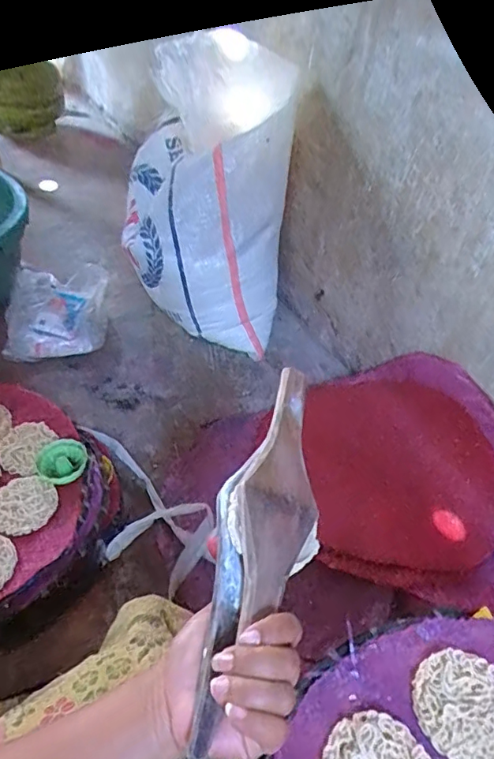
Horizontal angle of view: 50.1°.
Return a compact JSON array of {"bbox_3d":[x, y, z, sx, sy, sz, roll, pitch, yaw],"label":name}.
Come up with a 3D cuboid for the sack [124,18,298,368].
[{"bbox_3d":[-0.070,-0.300,0.926,0.280,0.458,0.199,12,42,5],"label":"sack"}]

